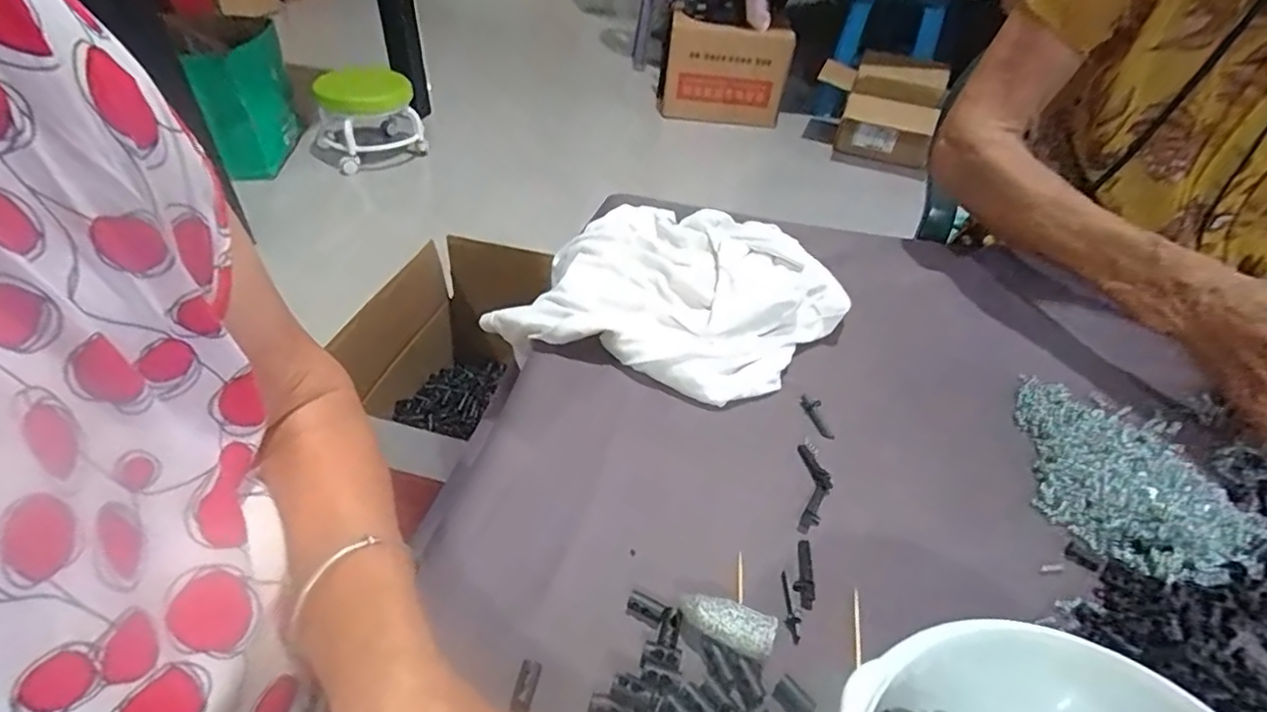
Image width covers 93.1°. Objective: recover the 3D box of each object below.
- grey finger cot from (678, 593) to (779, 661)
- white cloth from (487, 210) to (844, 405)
[{"bbox_3d":[0.044,0.130,0.290,0.046,0.019,0.019,19,45,18],"label":"grey finger cot"},{"bbox_3d":[0.033,-0.060,0.476,0.253,0.054,0.190,16,44,15],"label":"white cloth"}]

